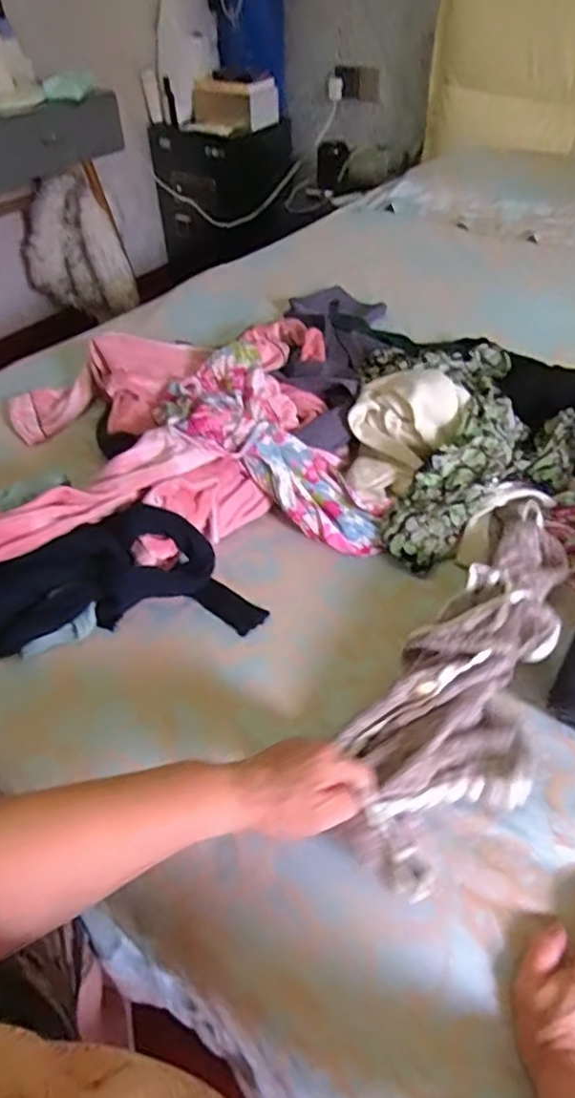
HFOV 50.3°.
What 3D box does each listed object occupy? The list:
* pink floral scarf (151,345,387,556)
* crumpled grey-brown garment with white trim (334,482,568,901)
[{"bbox_3d":[-0.016,-0.129,0.796,0.161,0.071,0.365,-36,73,-26],"label":"pink floral scarf"},{"bbox_3d":[0.188,0.098,0.608,0.141,0.071,0.471,21,54,20],"label":"crumpled grey-brown garment with white trim"}]

